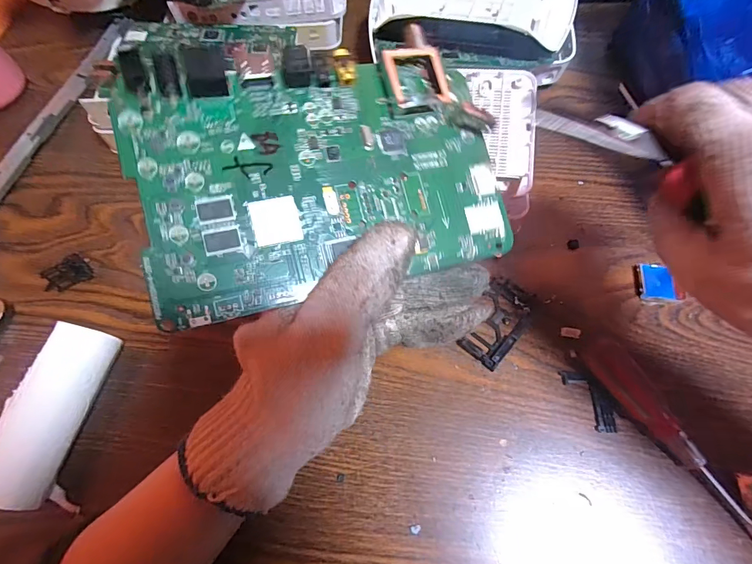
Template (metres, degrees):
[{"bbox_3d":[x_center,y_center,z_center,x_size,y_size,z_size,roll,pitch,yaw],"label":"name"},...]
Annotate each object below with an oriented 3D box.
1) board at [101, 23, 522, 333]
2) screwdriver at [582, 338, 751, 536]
[{"bbox_3d":[-0.018,-0.057,0.175,0.162,0.009,0.117,-13,86,-18],"label":"board"},{"bbox_3d":[0.179,0.095,0.235,0.021,0.019,0.140,-30,67,-11],"label":"screwdriver"}]

